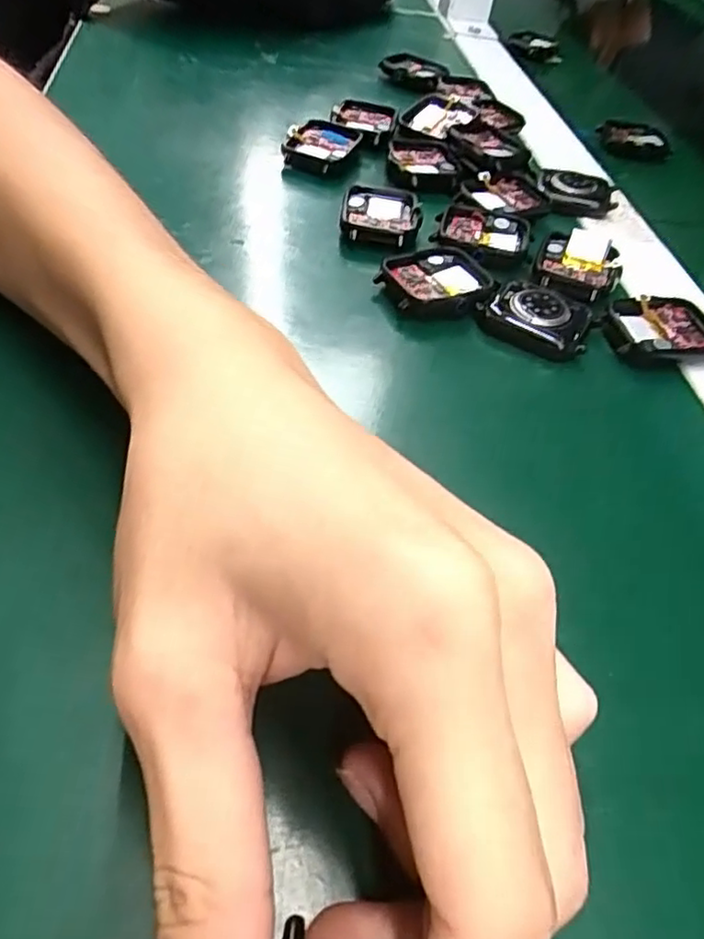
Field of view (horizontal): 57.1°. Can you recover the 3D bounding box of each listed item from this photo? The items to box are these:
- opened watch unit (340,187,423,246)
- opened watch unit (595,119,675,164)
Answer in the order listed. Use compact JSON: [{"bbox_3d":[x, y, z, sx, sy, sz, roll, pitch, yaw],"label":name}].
[{"bbox_3d":[0.014,-0.124,0.314,0.037,0.006,0.042,10,48,-1],"label":"opened watch unit"},{"bbox_3d":[0.190,-0.221,0.439,0.047,0.019,0.028,31,51,17],"label":"opened watch unit"}]

